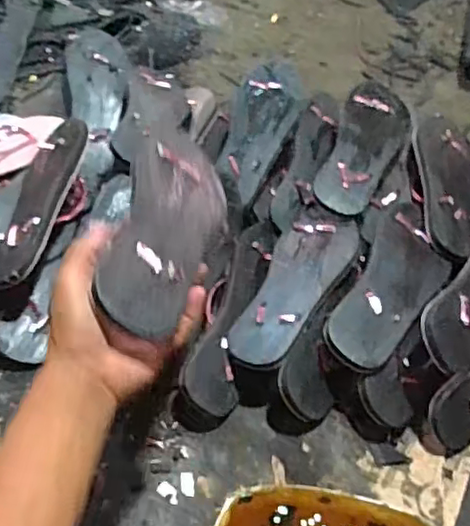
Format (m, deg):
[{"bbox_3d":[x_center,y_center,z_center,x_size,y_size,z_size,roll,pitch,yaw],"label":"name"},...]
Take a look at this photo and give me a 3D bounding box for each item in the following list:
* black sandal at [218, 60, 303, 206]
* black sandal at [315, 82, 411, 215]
[{"bbox_3d":[0.035,-0.180,0.837,0.095,0.042,0.222,12,68,4],"label":"black sandal"},{"bbox_3d":[0.176,-0.161,0.823,0.089,0.029,0.248,18,52,9],"label":"black sandal"}]

